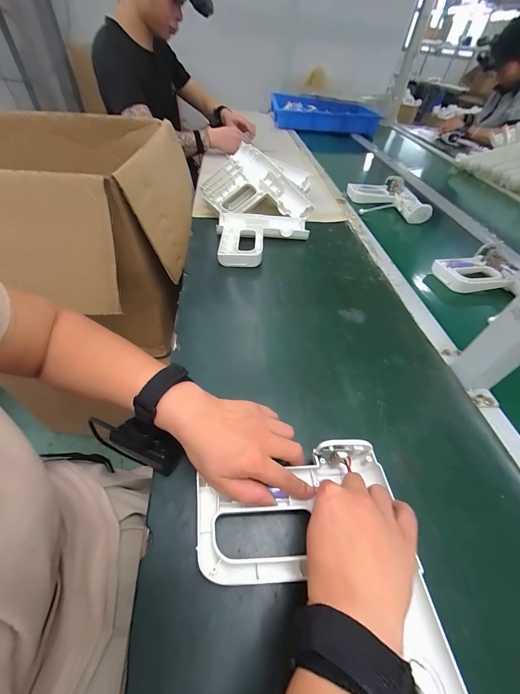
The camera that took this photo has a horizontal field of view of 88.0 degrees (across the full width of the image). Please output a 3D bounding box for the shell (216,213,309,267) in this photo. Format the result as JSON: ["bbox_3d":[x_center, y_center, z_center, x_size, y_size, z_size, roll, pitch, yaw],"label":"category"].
[{"bbox_3d":[0.012,-0.236,0.589,0.206,0.033,0.182,-3,49,-8],"label":"shell"}]

